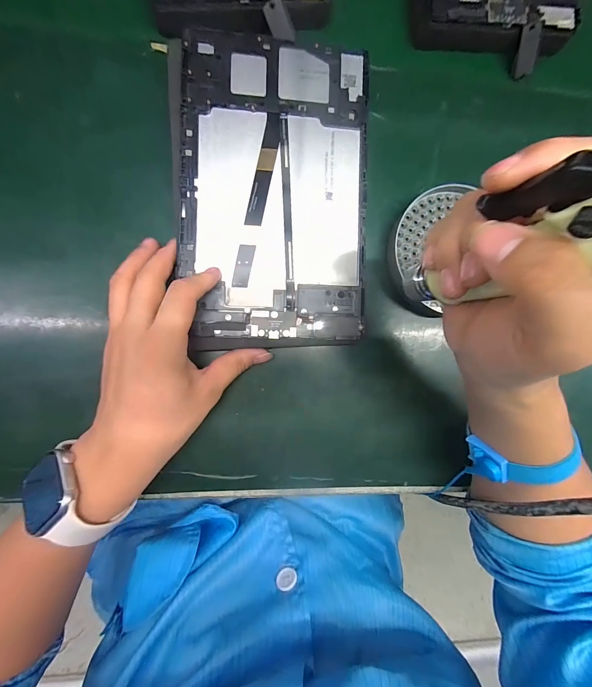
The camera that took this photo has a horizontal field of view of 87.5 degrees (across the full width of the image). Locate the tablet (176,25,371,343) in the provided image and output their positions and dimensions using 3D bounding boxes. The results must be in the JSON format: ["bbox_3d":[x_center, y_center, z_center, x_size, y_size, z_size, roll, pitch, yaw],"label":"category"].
[{"bbox_3d":[-0.017,-0.124,0.248,0.146,0.007,0.236,1,91,-7],"label":"tablet"}]

